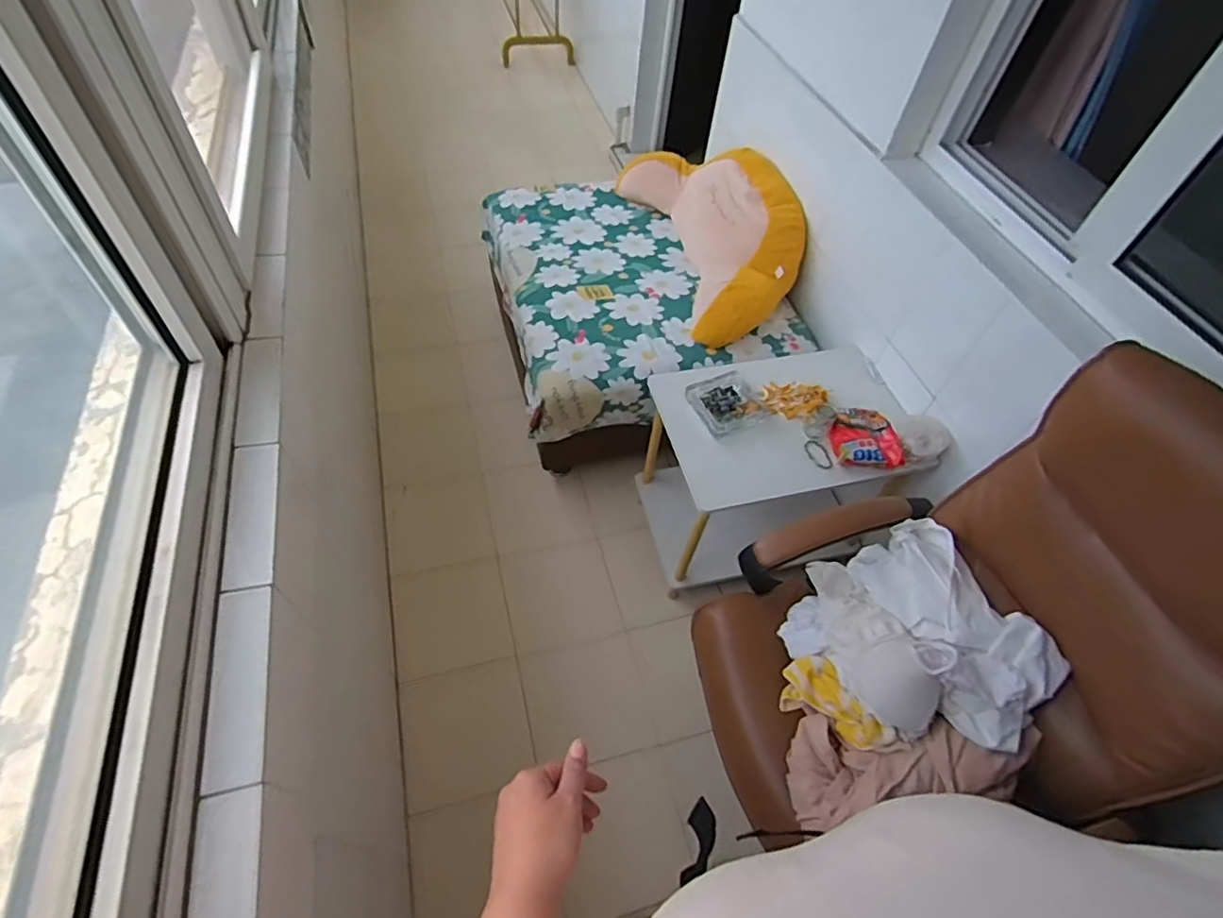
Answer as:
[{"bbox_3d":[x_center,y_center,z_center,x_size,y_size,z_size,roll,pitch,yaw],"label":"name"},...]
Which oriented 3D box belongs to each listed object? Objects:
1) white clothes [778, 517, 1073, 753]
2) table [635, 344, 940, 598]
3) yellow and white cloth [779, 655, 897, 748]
[{"bbox_3d":[0.507,0.309,1.030,0.305,0.166,0.371,-18,57,-18],"label":"white clothes"},{"bbox_3d":[0.373,0.014,1.485,0.549,0.415,0.394,-9,54,-12],"label":"table"},{"bbox_3d":[0.364,0.418,1.015,0.111,0.023,0.183,-53,46,10],"label":"yellow and white cloth"}]

